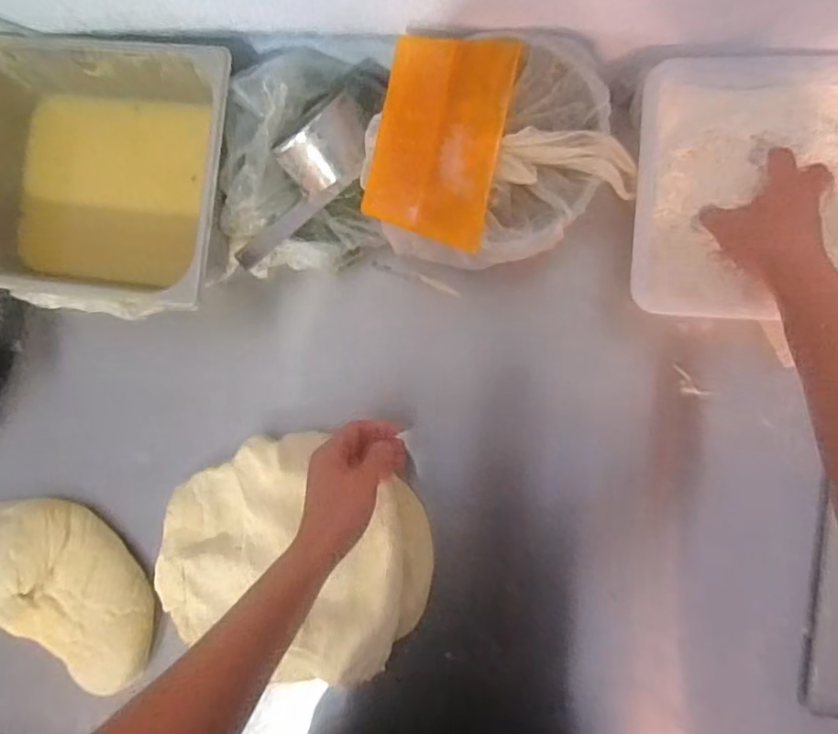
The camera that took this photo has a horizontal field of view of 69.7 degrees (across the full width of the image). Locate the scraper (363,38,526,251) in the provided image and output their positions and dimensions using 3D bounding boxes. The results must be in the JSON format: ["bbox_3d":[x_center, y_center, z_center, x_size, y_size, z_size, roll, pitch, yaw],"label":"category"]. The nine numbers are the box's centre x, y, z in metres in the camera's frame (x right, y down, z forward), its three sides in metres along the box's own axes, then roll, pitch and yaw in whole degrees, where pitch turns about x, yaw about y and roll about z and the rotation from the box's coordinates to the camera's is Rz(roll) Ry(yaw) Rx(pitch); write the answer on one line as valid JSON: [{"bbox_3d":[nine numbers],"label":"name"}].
[{"bbox_3d":[0.020,-0.211,0.555,0.112,0.023,0.183,12,91,7],"label":"scraper"}]

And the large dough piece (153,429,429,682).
[{"bbox_3d":[-0.143,0.209,0.667,0.303,0.050,0.263,10,91,7],"label":"large dough piece"}]

